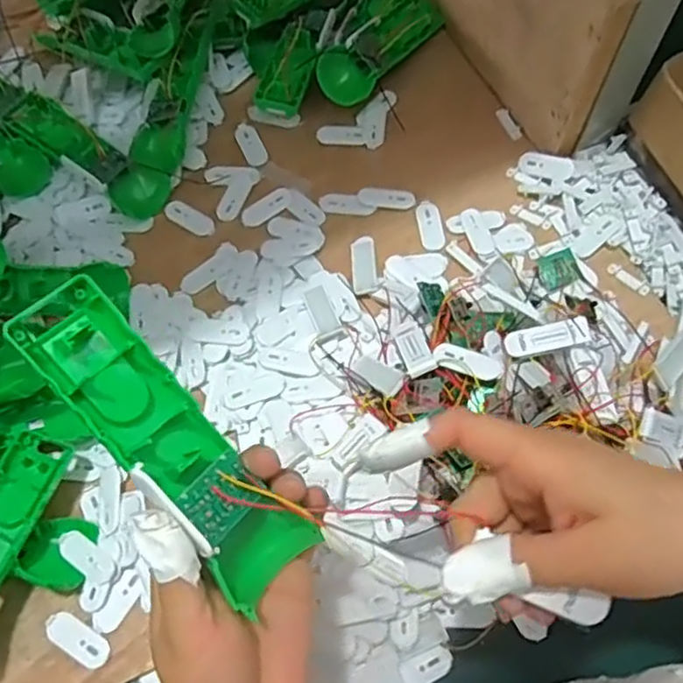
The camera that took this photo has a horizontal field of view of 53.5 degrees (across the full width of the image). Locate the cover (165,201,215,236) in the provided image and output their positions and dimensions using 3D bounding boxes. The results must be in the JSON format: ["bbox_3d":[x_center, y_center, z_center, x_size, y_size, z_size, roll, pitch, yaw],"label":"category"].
[{"bbox_3d":[-0.135,-0.110,0.605,0.049,0.004,0.021,29,71,13],"label":"cover"}]

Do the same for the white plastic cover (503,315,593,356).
[{"bbox_3d":[0.148,-0.003,0.486,0.058,0.004,0.019,-13,67,13],"label":"white plastic cover"}]

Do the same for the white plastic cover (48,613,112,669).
[{"bbox_3d":[-0.182,0.206,0.469,0.050,0.004,0.021,29,71,12],"label":"white plastic cover"}]

